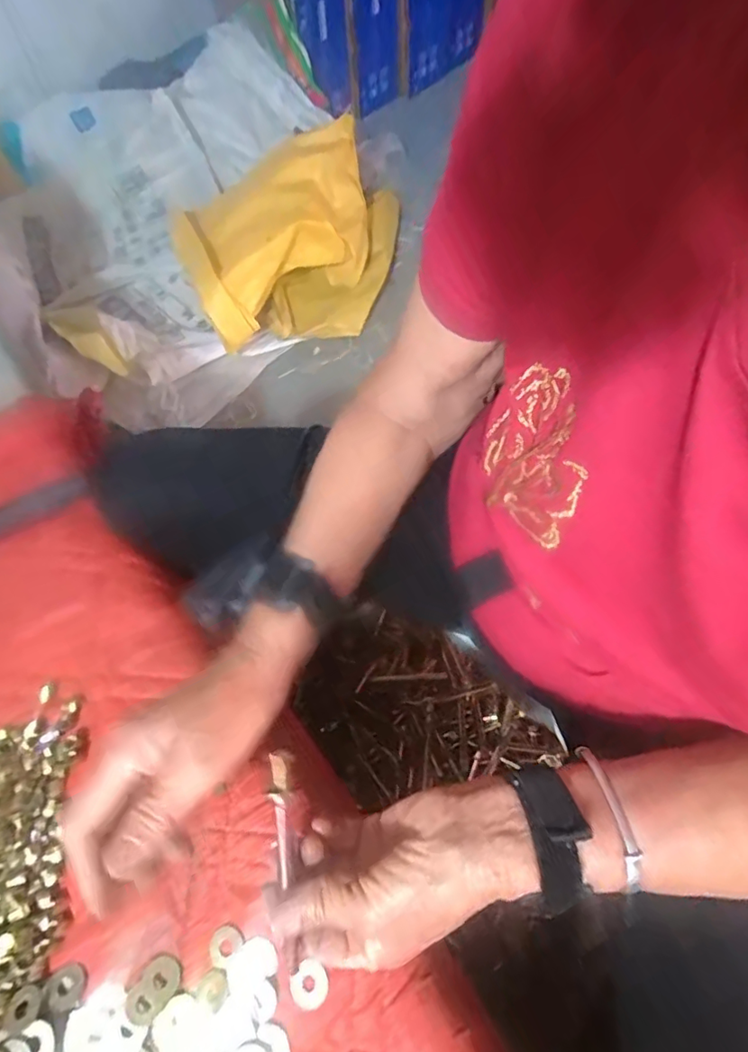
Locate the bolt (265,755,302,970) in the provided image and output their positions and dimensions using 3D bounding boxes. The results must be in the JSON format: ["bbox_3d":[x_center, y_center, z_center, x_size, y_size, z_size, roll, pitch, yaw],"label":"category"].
[{"bbox_3d":[-0.049,0.184,0.293,0.012,0.014,0.117,-4,90,-1],"label":"bolt"}]

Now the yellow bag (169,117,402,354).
[{"bbox_3d":[-0.165,-0.573,1.078,0.429,0.245,0.325,-23,64,-7],"label":"yellow bag"}]

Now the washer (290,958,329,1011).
[{"bbox_3d":[-0.037,0.264,0.302,0.021,0.004,0.021,0,60,1],"label":"washer"}]

